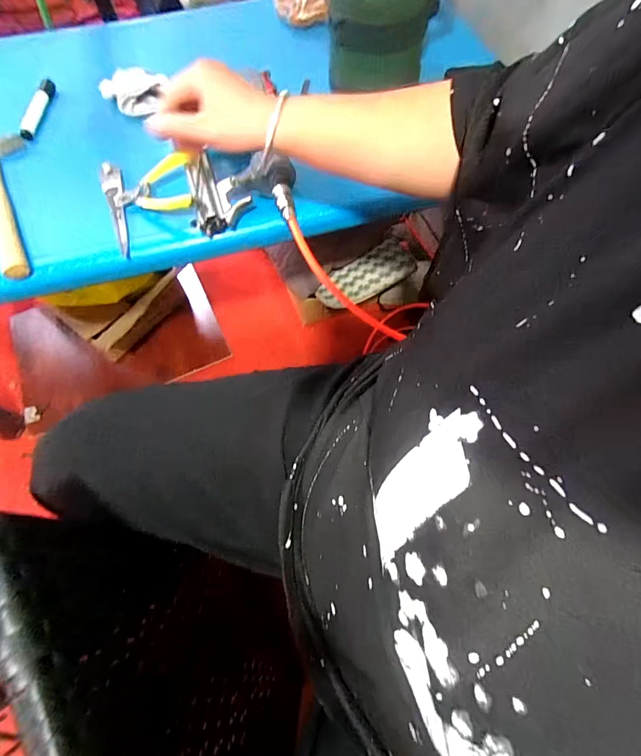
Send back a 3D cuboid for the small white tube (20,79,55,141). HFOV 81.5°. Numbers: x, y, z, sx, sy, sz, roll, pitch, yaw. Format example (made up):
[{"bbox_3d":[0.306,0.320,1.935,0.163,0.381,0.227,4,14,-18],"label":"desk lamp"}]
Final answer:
[{"bbox_3d":[-0.442,-0.418,0.581,0.021,0.022,0.125,3,65,1],"label":"small white tube"}]

